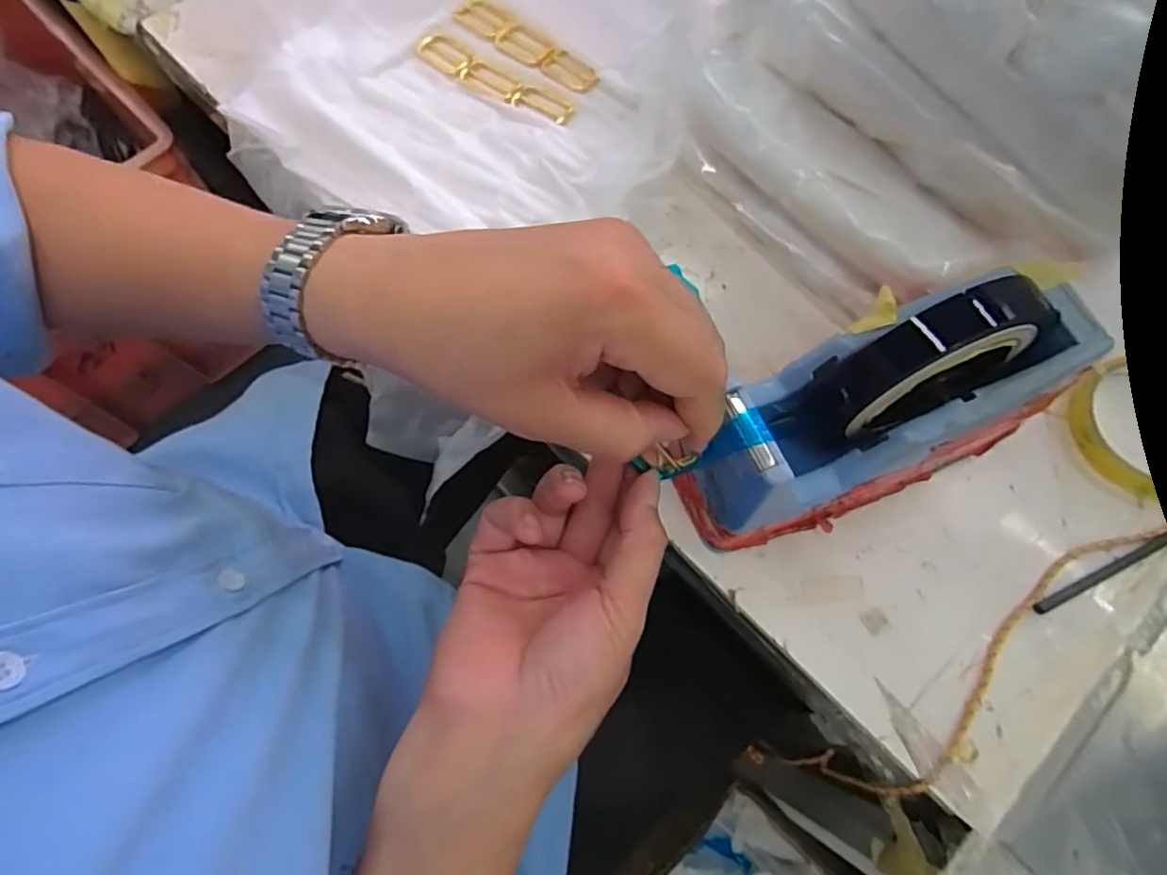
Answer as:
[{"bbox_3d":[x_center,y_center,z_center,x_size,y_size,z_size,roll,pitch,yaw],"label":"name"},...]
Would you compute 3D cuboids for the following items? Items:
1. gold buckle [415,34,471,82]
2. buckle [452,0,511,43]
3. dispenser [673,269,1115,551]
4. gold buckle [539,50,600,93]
[{"bbox_3d":[-0.105,-0.297,0.483,0.051,0.007,0.028,35,73,13],"label":"gold buckle"},{"bbox_3d":[-0.081,-0.337,0.499,0.042,0.004,0.028,41,75,14],"label":"buckle"},{"bbox_3d":[0.146,-0.014,0.313,0.196,0.114,0.077,-21,70,-8],"label":"dispenser"},{"bbox_3d":[-0.010,-0.283,0.476,0.047,0.004,0.025,39,74,14],"label":"gold buckle"}]

